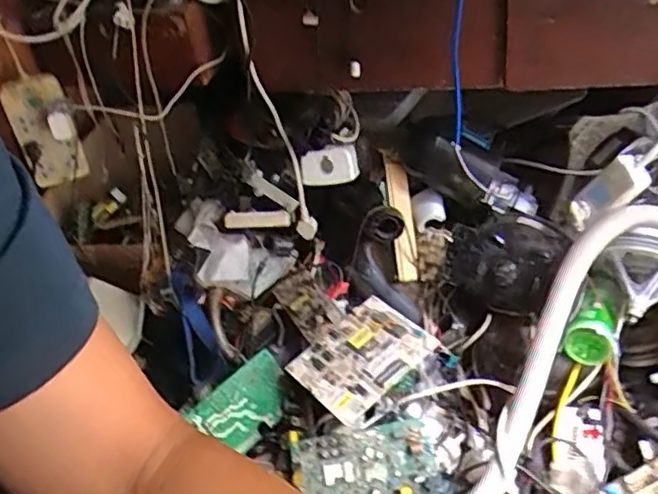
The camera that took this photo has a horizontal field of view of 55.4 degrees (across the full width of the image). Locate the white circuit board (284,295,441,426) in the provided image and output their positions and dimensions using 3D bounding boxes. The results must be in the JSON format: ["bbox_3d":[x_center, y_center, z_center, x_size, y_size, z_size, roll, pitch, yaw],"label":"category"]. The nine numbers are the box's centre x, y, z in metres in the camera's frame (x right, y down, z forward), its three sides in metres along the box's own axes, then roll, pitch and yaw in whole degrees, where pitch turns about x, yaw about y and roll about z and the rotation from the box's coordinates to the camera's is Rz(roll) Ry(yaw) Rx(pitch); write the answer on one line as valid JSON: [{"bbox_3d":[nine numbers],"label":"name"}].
[{"bbox_3d":[0.050,0.167,0.967,0.192,0.015,0.146,-38,47,-22],"label":"white circuit board"}]

